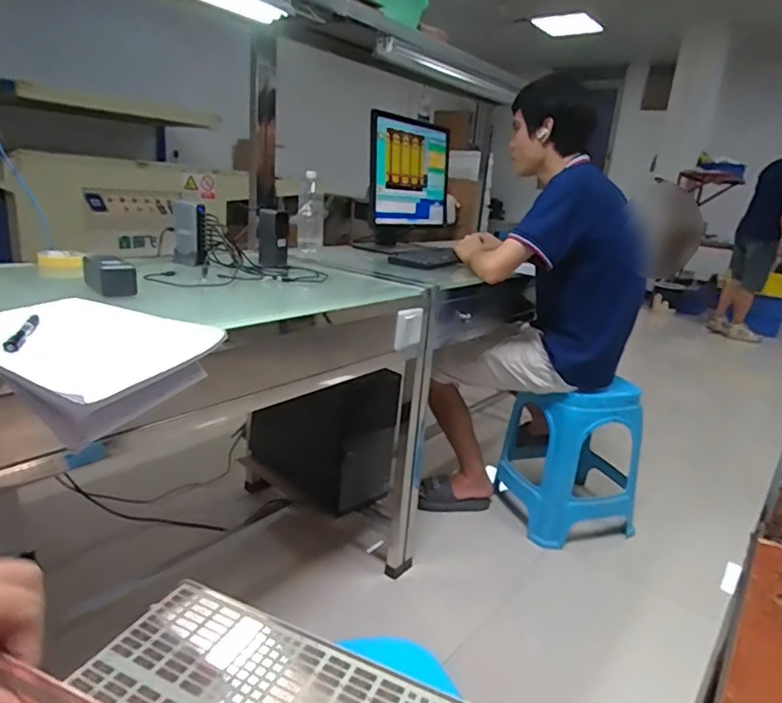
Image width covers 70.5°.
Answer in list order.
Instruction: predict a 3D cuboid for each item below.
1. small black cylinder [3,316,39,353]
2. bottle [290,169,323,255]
[{"bbox_3d":[-0.412,-0.022,0.622,0.015,0.013,0.125,-4,18,-21],"label":"small black cylinder"},{"bbox_3d":[-0.239,-0.400,1.610,0.081,0.220,0.078,1,17,-7],"label":"bottle"}]

